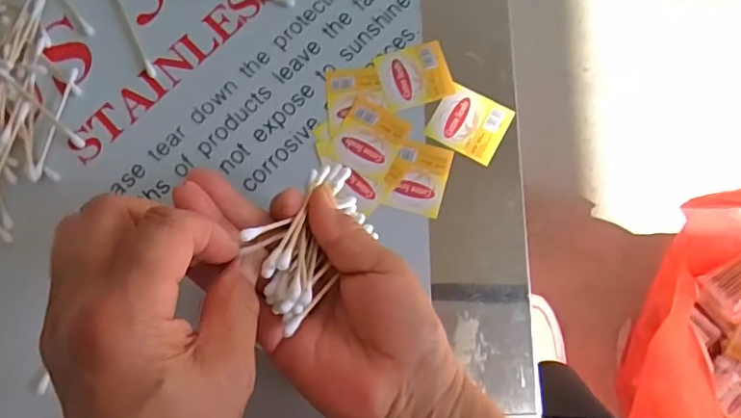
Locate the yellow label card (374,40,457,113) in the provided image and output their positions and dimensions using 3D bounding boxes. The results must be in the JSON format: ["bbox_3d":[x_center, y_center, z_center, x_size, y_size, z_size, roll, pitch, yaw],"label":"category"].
[{"bbox_3d":[0.028,-0.084,0.345,0.043,0.004,0.038,-16,77,-4],"label":"yellow label card"}]

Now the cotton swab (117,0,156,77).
[{"bbox_3d":[-0.153,-0.115,0.355,0.005,0.004,0.071,-25,78,-6],"label":"cotton swab"}]

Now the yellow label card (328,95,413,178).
[{"bbox_3d":[0.000,-0.044,0.336,0.039,0.004,0.040,26,78,5],"label":"yellow label card"}]

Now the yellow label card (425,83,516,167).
[{"bbox_3d":[0.061,-0.053,0.338,0.042,0.004,0.040,28,78,6],"label":"yellow label card"}]

